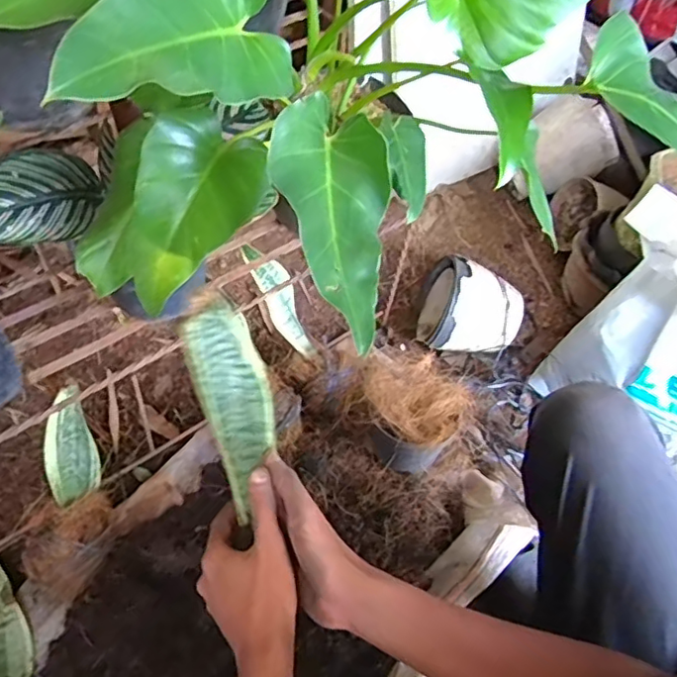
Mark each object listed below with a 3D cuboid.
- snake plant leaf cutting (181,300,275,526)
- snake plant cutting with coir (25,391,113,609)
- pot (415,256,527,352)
[{"bbox_3d":[-0.091,0.050,0.512,0.062,0.033,0.165,-12,86,-14],"label":"snake plant leaf cutting"},{"bbox_3d":[-0.364,0.211,0.791,0.102,0.067,0.289,1,88,-5],"label":"snake plant cutting with coir"},{"bbox_3d":[0.245,-0.061,1.092,0.174,0.149,0.162,16,49,4],"label":"pot"}]

